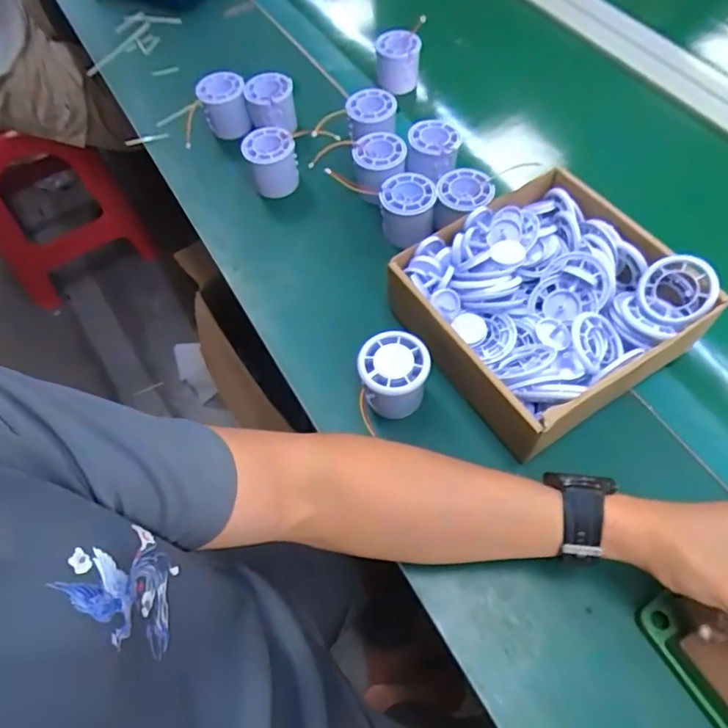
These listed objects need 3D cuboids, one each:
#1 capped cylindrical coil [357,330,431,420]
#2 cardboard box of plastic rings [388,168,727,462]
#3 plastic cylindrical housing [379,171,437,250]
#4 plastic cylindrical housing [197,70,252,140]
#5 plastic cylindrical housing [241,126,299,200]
[{"bbox_3d":[0.025,0.015,0.464,0.056,0.062,0.059,-1,59,2],"label":"capped cylindrical coil"},{"bbox_3d":[0.154,-0.051,0.484,0.224,0.074,0.200,-31,63,-15],"label":"cardboard box of plastic rings"},{"bbox_3d":[0.045,-0.158,0.561,0.052,0.055,0.050,-1,59,2],"label":"plastic cylindrical housing"},{"bbox_3d":[-0.171,-0.318,0.671,0.056,0.056,0.049,-11,59,-4],"label":"plastic cylindrical housing"},{"bbox_3d":[-0.105,-0.227,0.615,0.053,0.065,0.052,-1,59,2],"label":"plastic cylindrical housing"}]

